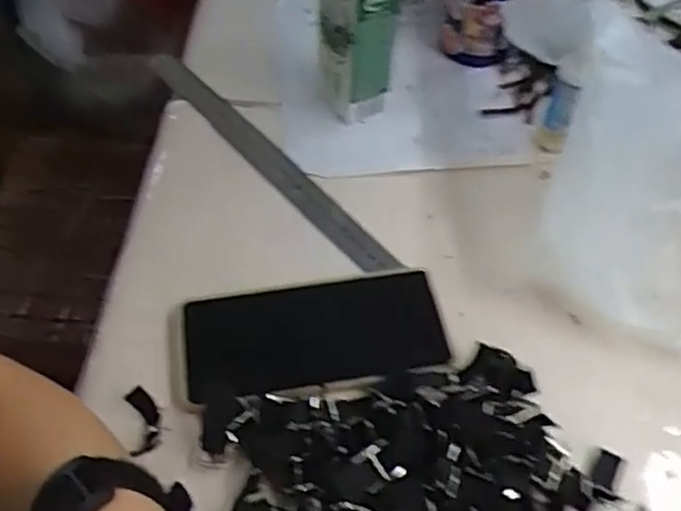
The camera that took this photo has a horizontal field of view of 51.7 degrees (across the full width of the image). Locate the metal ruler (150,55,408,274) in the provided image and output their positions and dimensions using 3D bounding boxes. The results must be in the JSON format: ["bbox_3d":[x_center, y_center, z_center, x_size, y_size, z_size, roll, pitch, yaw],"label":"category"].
[{"bbox_3d":[-0.058,-0.080,0.536,0.026,0.010,0.290,-33,60,-24],"label":"metal ruler"}]

